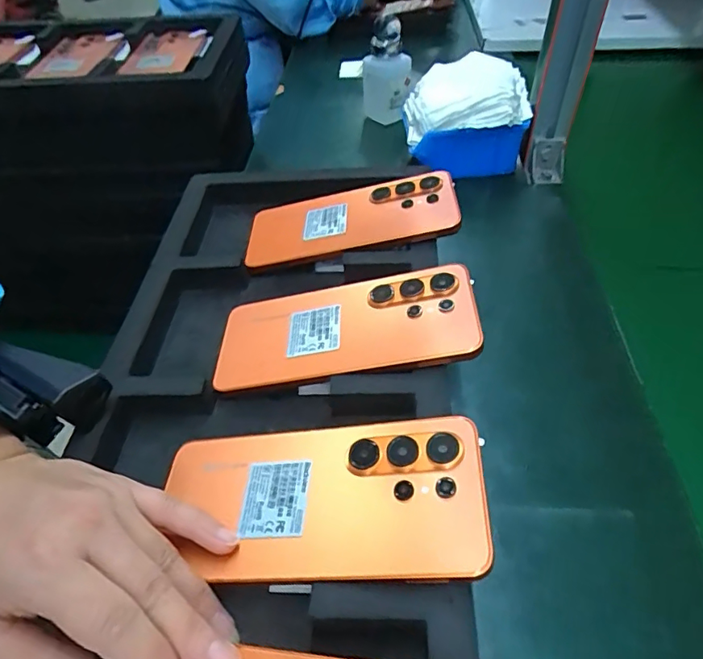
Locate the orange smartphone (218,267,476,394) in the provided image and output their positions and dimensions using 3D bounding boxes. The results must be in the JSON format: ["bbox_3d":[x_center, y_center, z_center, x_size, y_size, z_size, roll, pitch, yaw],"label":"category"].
[{"bbox_3d":[-0.006,-0.001,0.327,0.168,0.008,0.075,-9,50,13],"label":"orange smartphone"}]

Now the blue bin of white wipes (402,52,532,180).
[{"bbox_3d":[0.132,-0.255,0.598,0.135,0.088,0.134,-2,48,2],"label":"blue bin of white wipes"}]

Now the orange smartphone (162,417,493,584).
[{"bbox_3d":[-0.019,0.084,0.252,0.165,0.006,0.076,-7,46,15],"label":"orange smartphone"}]

